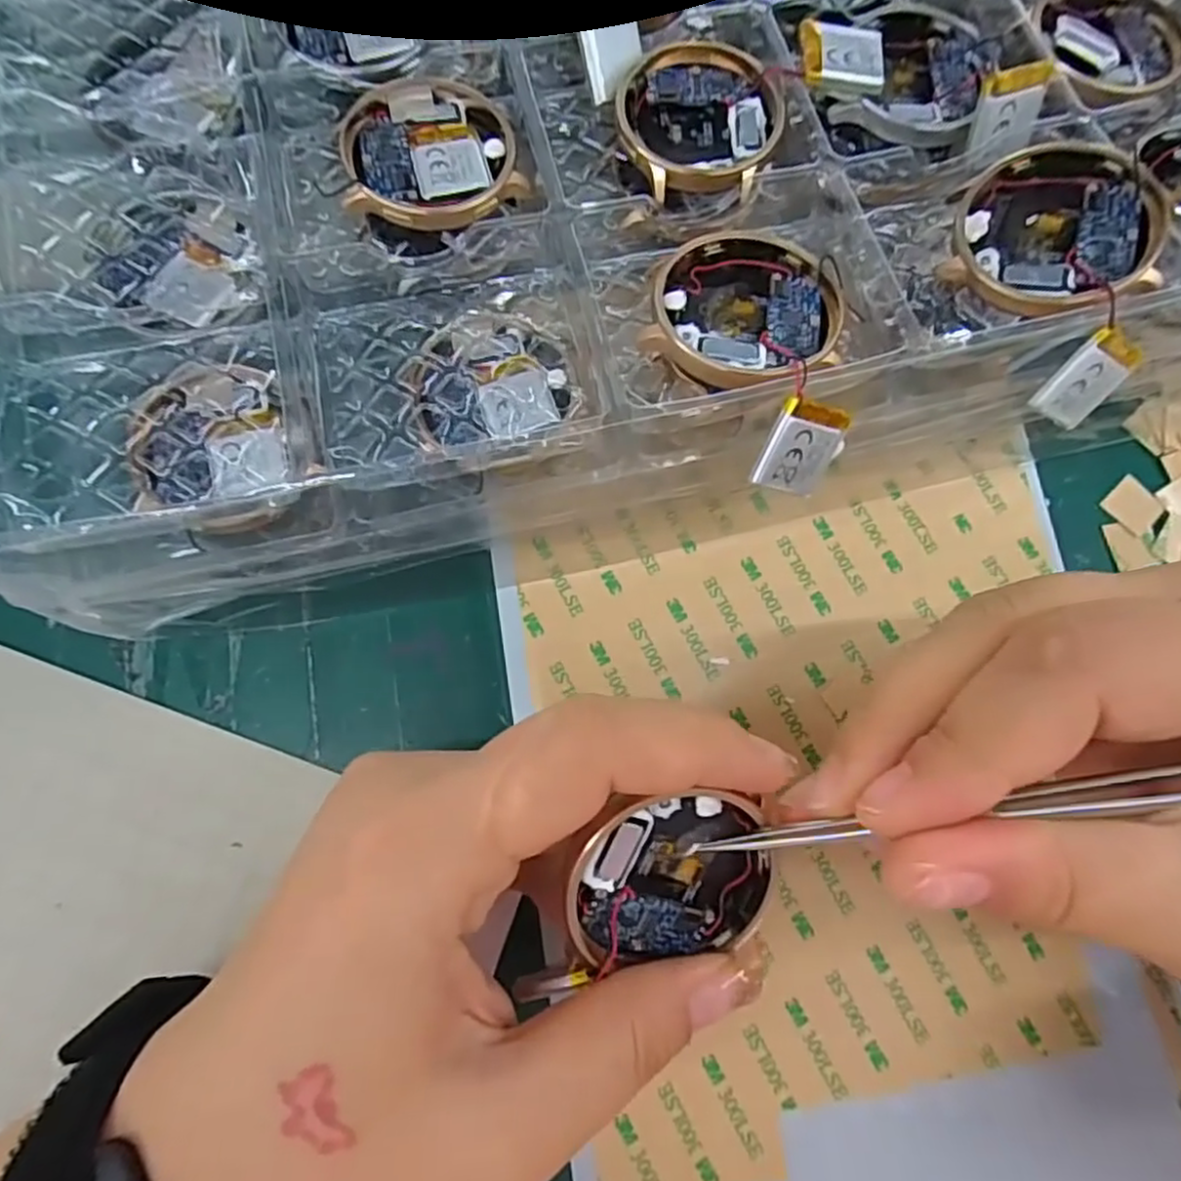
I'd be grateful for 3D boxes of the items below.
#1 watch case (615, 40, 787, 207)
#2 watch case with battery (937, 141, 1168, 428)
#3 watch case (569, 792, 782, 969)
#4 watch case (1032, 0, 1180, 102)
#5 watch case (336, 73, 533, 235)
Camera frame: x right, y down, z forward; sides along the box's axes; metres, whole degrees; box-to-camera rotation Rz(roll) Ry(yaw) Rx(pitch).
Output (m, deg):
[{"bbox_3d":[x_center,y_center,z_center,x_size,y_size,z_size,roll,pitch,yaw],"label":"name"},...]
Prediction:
[{"bbox_3d":[0.029,-0.127,0.192,0.043,0.010,0.048,0,78,-2],"label":"watch case"},{"bbox_3d":[0.116,-0.078,0.173,0.044,0.021,0.061,-34,82,-9],"label":"watch case with battery"},{"bbox_3d":[0.018,0.058,0.143,0.046,0.013,0.033,-3,100,-25],"label":"watch case"},{"bbox_3d":[0.151,-0.158,0.203,0.042,0.010,0.045,2,78,-2],"label":"watch case"},{"bbox_3d":[-0.042,-0.116,0.187,0.044,0.010,0.046,-8,79,-4],"label":"watch case"}]

